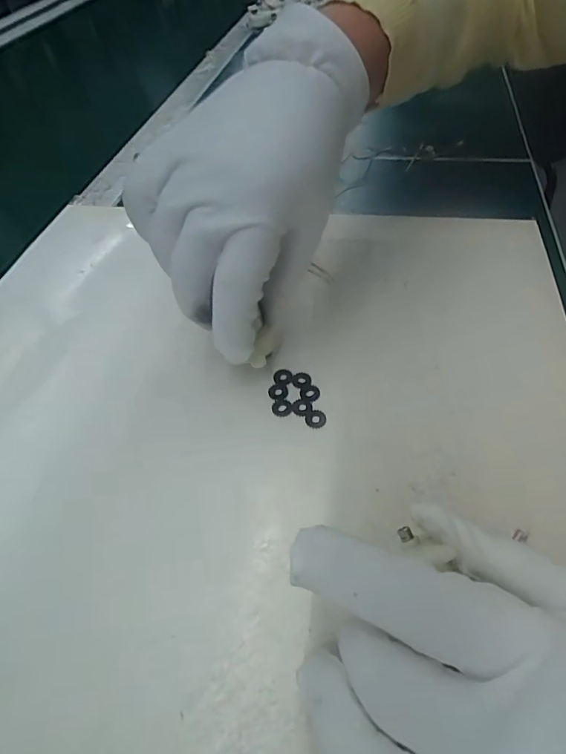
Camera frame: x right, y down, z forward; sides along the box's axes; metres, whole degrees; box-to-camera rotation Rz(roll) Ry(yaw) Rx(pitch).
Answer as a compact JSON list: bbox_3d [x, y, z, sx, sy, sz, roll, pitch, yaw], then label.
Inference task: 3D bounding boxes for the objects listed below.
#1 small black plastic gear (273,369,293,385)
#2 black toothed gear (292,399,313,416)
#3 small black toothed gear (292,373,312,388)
[{"bbox_3d":[0.000,-0.001,0.246,0.011,0.004,0.010,-2,51,3],"label":"small black plastic gear"},{"bbox_3d":[0.010,0.015,0.232,0.011,0.004,0.011,-2,51,3],"label":"black toothed gear"},{"bbox_3d":[0.010,0.001,0.244,0.011,0.004,0.010,-3,51,1],"label":"small black toothed gear"}]

